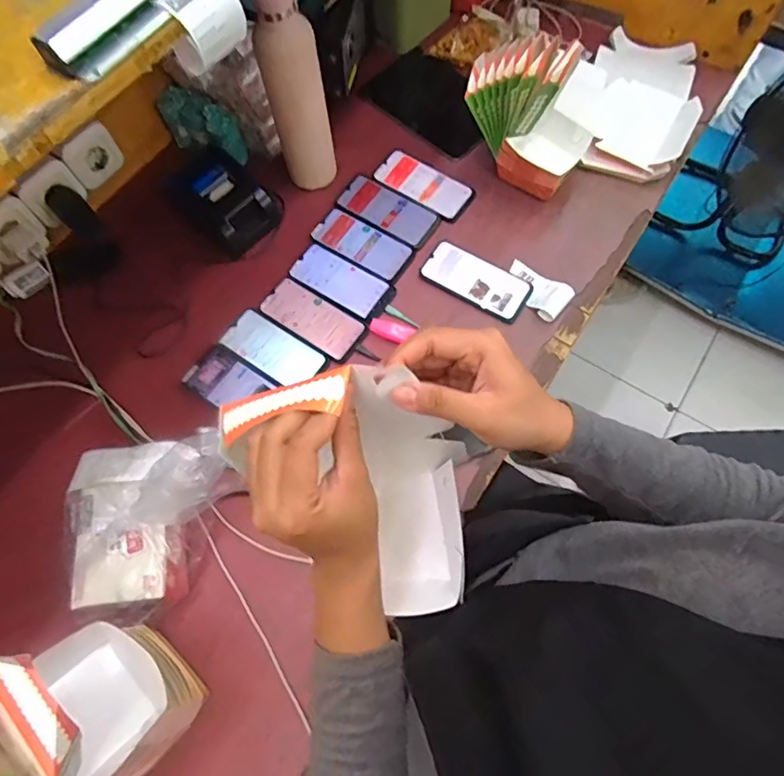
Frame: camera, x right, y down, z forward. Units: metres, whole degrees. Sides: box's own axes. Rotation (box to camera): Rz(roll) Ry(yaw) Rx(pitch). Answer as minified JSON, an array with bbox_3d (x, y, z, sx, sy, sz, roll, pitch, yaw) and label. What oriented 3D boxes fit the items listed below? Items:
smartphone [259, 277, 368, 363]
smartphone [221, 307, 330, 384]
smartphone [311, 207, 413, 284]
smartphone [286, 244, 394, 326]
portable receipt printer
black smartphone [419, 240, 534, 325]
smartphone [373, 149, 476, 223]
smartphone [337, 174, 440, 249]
[{"bbox_3d":[-0.121,-0.108,0.773,0.158,0.006,0.073,34,73,15],"label":"smartphone"},{"bbox_3d":[-0.177,-0.059,0.761,0.151,0.015,0.075,31,72,14],"label":"smartphone"},{"bbox_3d":[-0.048,-0.235,0.827,0.162,0.008,0.073,34,73,14],"label":"smartphone"},{"bbox_3d":[-0.079,-0.168,0.801,0.164,0.007,0.077,32,73,14],"label":"smartphone"},{"bbox_3d":[-0.264,-0.300,0.806,0.134,0.080,0.117,39,74,16],"label":"portable receipt printer"},{"bbox_3d":[0.130,-0.172,0.787,0.167,0.010,0.075,30,72,14],"label":"black smartphone"},{"bbox_3d":[0.056,-0.350,0.869,0.167,0.012,0.081,34,73,15],"label":"smartphone"},{"bbox_3d":[-0.006,-0.298,0.848,0.163,0.013,0.081,33,73,14],"label":"smartphone"}]

